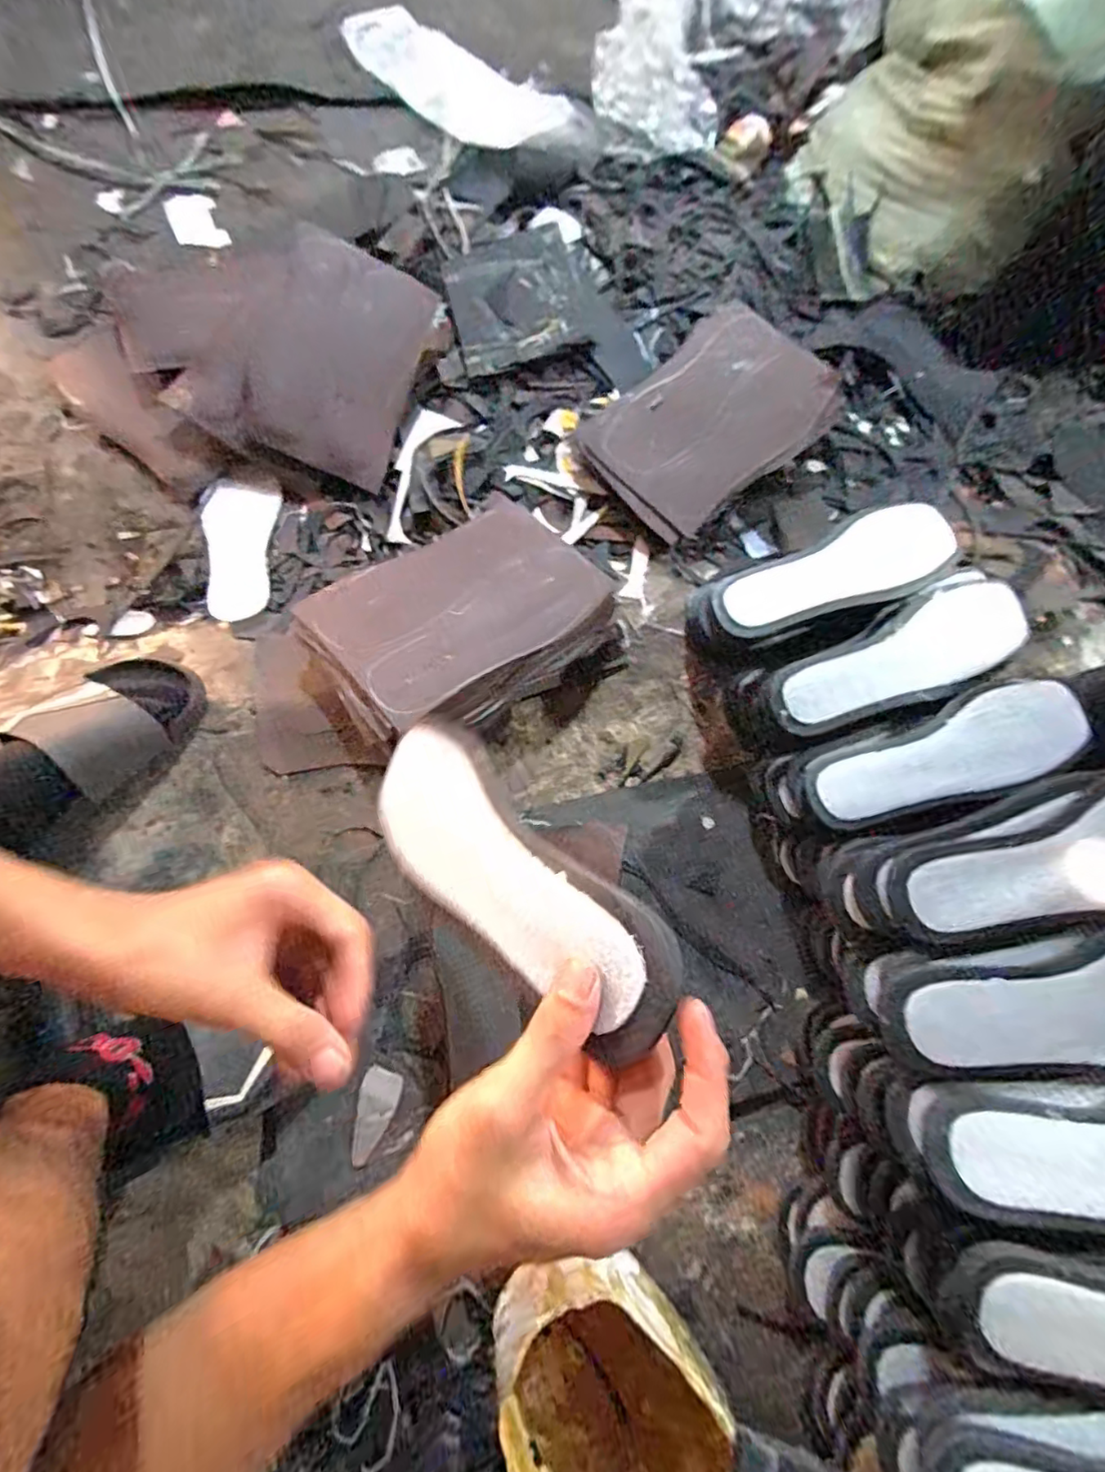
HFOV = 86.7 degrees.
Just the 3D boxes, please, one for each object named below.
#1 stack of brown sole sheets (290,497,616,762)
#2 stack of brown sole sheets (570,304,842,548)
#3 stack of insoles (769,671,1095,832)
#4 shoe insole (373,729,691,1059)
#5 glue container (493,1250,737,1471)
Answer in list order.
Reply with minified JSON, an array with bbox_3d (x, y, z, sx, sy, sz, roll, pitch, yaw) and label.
[{"bbox_3d":[-0.089,-0.119,0.579,0.280,0.071,0.202,-32,80,-12],"label":"stack of brown sole sheets"},{"bbox_3d":[0.178,-0.371,0.689,0.260,0.049,0.199,-39,86,9],"label":"stack of brown sole sheets"},{"bbox_3d":[0.320,0.026,0.533,0.238,0.128,0.084,-14,77,-8],"label":"stack of insoles"},{"bbox_3d":[-0.027,0.065,0.305,0.226,0.022,0.077,30,94,45],"label":"shoe insole"},{"bbox_3d":[0.050,0.460,0.395,0.129,0.120,0.198,-23,74,-10],"label":"glue container"}]

